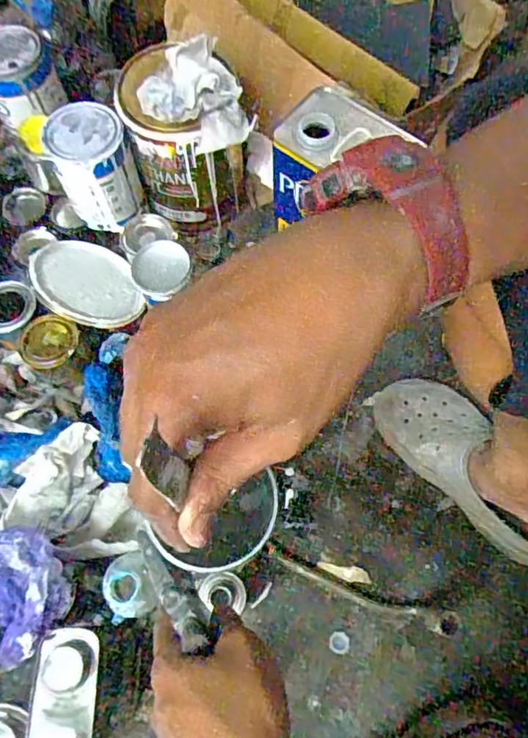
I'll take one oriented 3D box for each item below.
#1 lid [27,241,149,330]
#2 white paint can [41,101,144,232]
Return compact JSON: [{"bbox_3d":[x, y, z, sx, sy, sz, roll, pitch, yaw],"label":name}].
[{"bbox_3d":[-0.235,-0.117,0.732,0.147,0.013,0.152,19,42,-19],"label":"lid"},{"bbox_3d":[-0.228,-0.268,0.743,0.096,0.141,0.098,0,67,0],"label":"white paint can"}]

